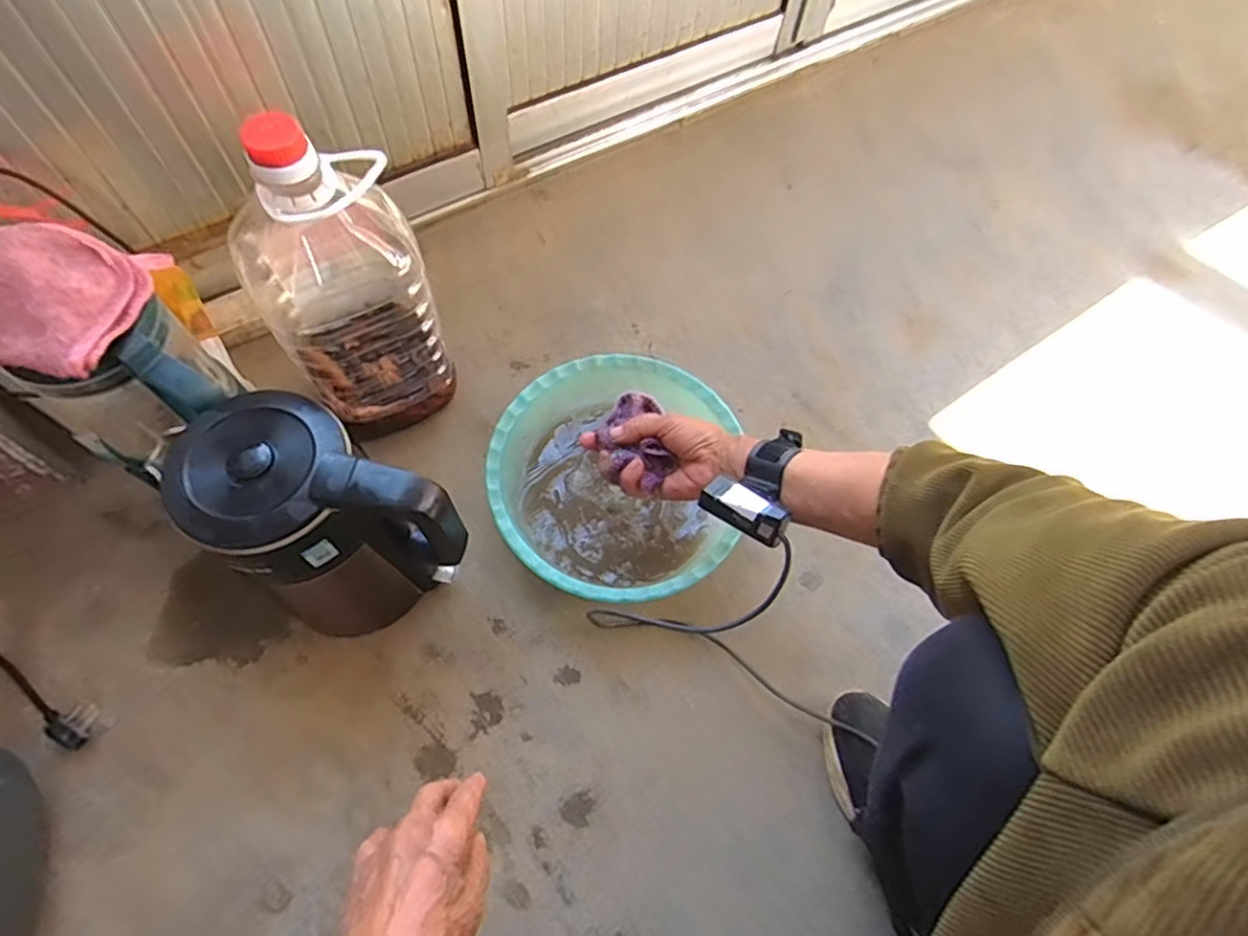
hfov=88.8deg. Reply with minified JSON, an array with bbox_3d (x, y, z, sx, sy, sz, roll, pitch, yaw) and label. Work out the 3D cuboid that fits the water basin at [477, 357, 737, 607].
[{"bbox_3d":[-0.017,0.016,0.699,0.241,0.089,0.265,1,65,-3],"label":"water basin"}]

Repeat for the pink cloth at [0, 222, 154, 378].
[{"bbox_3d":[-0.417,-0.127,0.460,0.110,0.041,0.118,11,64,5],"label":"pink cloth"}]

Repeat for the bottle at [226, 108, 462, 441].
[{"bbox_3d":[-0.273,-0.177,0.629,0.155,0.346,0.138,-22,68,-13],"label":"bottle"}]

